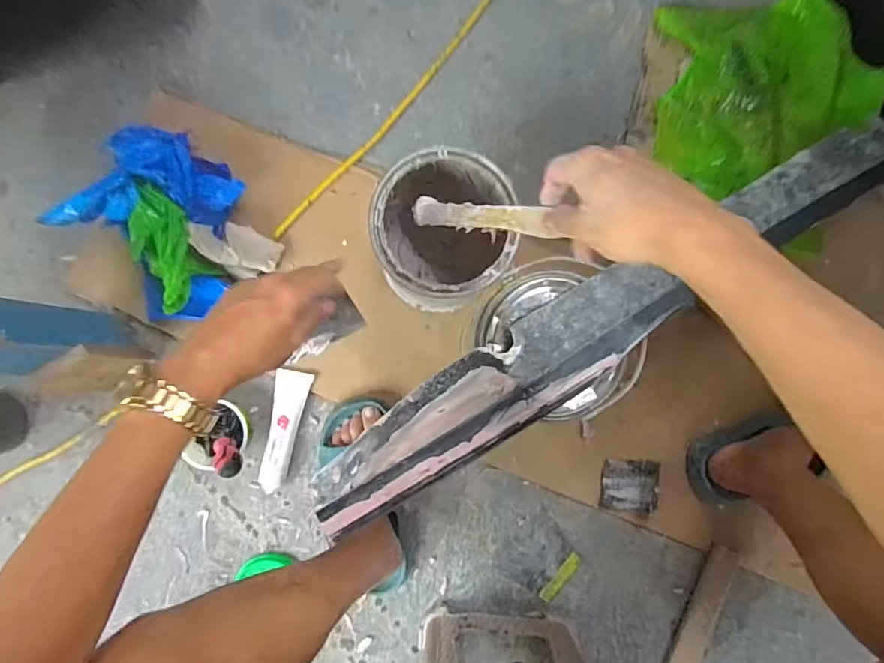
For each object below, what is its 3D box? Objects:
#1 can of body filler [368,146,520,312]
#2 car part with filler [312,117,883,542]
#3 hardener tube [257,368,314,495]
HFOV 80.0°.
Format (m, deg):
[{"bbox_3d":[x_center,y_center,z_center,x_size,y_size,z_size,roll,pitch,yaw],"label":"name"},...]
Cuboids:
[{"bbox_3d":[-0.001,-0.111,0.665,0.153,0.208,0.154,0,86,-1],"label":"can of body filler"},{"bbox_3d":[0.201,-0.034,0.549,0.746,0.034,0.085,-32,87,-10],"label":"car part with filler"},{"bbox_3d":[-0.223,0.139,0.743,0.046,0.030,0.167,12,86,0],"label":"hardener tube"}]

